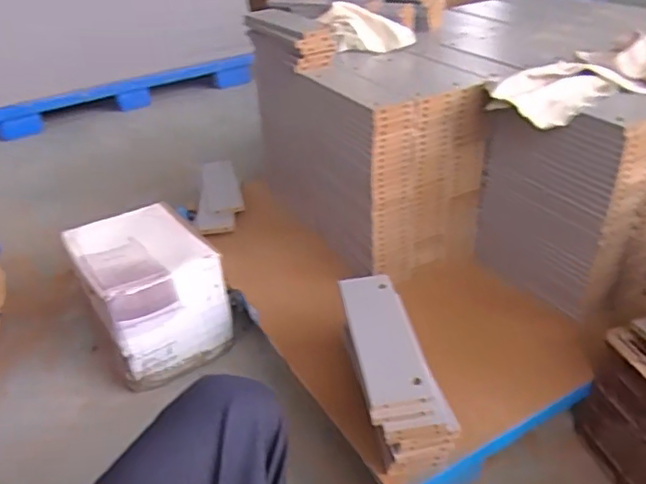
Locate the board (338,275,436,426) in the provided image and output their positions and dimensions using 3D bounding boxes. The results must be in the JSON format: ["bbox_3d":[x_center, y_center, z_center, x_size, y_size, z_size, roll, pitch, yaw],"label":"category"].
[{"bbox_3d":[0.088,0.142,0.840,0.086,0.022,0.269,-7,33,-4],"label":"board"}]

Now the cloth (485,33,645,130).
[{"bbox_3d":[0.420,-0.270,0.963,0.272,0.087,0.162,-17,35,-18],"label":"cloth"}]

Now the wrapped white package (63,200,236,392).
[{"bbox_3d":[-0.357,0.092,1.192,0.228,0.216,0.284,-23,37,-26],"label":"wrapped white package"}]

